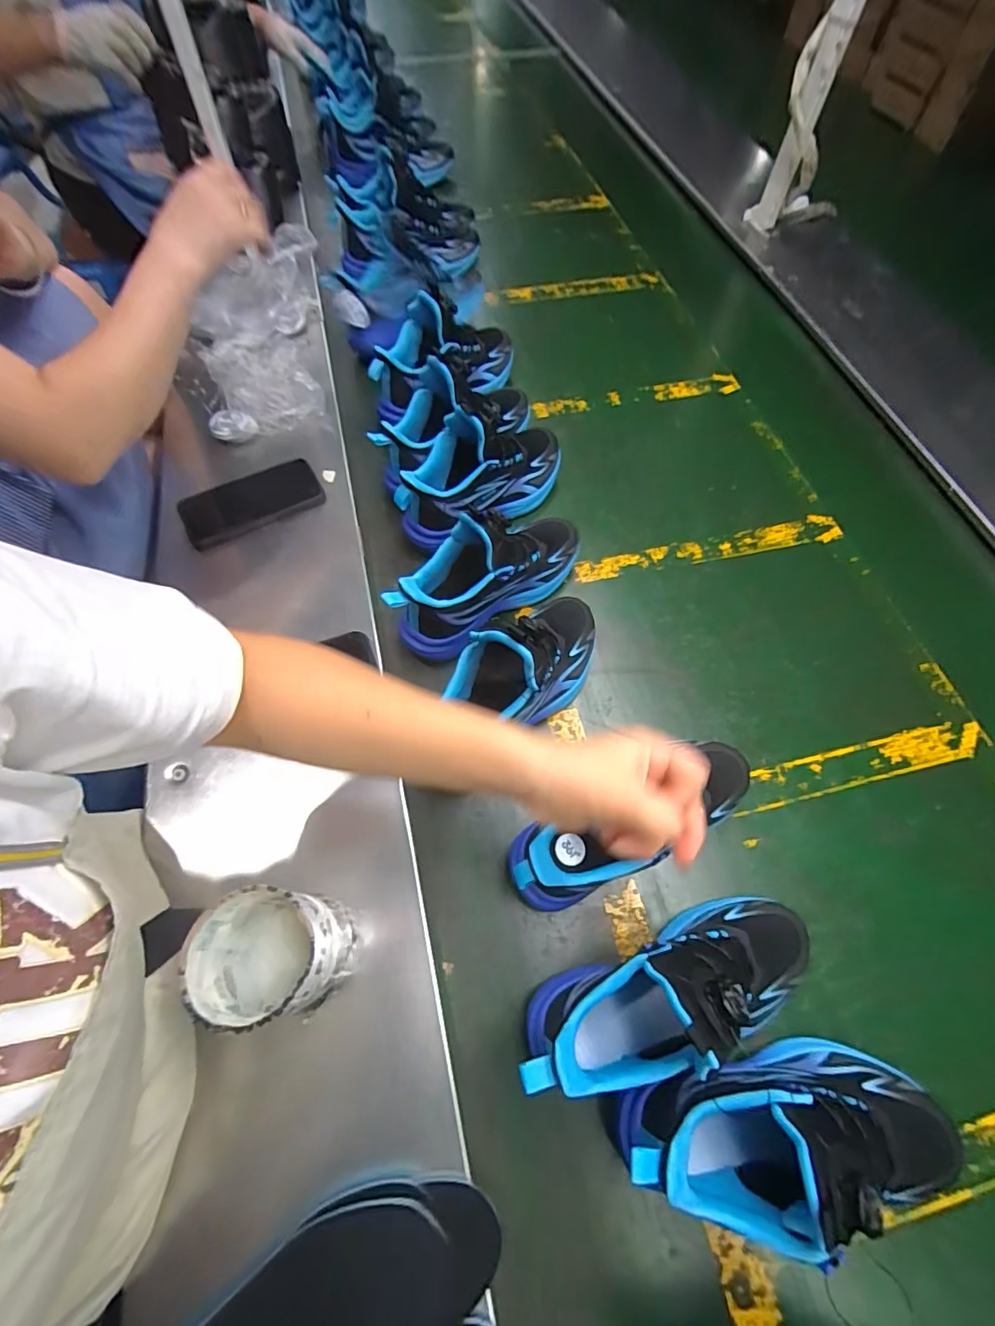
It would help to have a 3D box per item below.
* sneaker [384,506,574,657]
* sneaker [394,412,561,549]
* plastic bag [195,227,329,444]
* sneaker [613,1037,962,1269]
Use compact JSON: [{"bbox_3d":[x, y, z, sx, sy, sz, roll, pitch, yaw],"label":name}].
[{"bbox_3d":[-0.009,-0.105,0.569,0.242,0.143,0.082,-37,69,-17],"label":"sneaker"},{"bbox_3d":[-0.020,-0.235,0.635,0.230,0.140,0.083,-33,67,-15],"label":"sneaker"},{"bbox_3d":[-0.326,-0.456,0.724,0.195,0.103,0.276,-20,64,-10],"label":"plastic bag"},{"bbox_3d":[0.200,0.322,0.354,0.234,0.128,0.091,-5,63,-3],"label":"sneaker"}]

